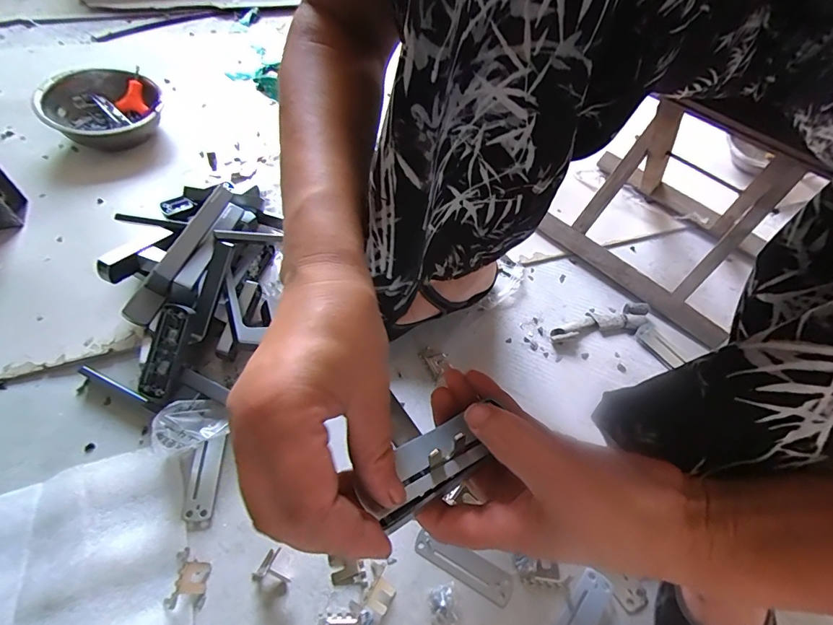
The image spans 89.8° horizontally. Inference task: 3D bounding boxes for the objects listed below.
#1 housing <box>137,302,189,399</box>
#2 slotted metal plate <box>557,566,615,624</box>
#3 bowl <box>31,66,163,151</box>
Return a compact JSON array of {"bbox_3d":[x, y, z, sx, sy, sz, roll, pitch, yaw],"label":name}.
[{"bbox_3d":[-0.267,0.041,0.441,0.030,0.011,0.098,19,91,8],"label":"housing"},{"bbox_3d":[0.142,0.276,0.371,0.026,0.010,0.095,36,60,19],"label":"slotted metal plate"},{"bbox_3d":[-0.517,-0.335,0.699,0.168,0.070,0.164,2,55,-3],"label":"bowl"}]

